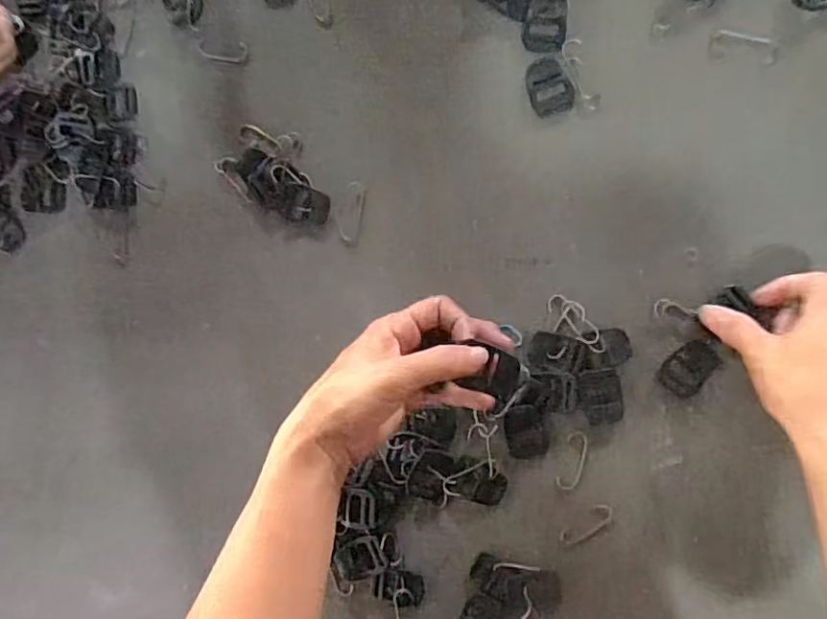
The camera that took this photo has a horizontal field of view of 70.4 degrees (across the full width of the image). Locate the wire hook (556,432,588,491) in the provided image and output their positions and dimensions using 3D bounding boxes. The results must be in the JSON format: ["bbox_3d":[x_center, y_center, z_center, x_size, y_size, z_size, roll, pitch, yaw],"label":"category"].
[{"bbox_3d":[0.112,0.106,0.409,0.015,0.004,0.042,16,92,10],"label":"wire hook"}]

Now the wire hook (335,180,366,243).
[{"bbox_3d":[-0.048,-0.073,0.437,0.021,0.004,0.045,9,91,10],"label":"wire hook"}]

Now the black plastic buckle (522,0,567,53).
[{"bbox_3d":[0.093,-0.202,0.412,0.029,0.004,0.041,8,91,10],"label":"black plastic buckle"}]

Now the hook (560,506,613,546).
[{"bbox_3d":[0.121,0.152,0.408,0.042,0.004,0.016,-43,83,7],"label":"hook"}]

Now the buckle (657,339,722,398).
[{"bbox_3d":[0.187,0.039,0.395,0.027,0.004,0.042,41,96,8],"label":"buckle"}]

